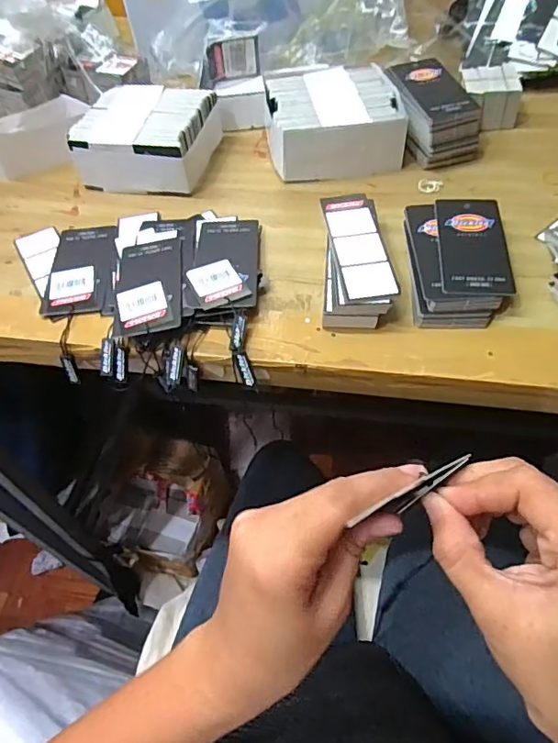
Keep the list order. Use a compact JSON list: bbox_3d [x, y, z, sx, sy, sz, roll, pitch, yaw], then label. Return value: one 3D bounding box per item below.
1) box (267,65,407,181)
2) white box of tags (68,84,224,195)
[{"bbox_3d":[0.052,-0.242,0.504,0.122,0.048,0.119,-5,54,2],"label":"box"},{"bbox_3d":[-0.126,-0.227,0.506,0.111,0.041,0.113,9,55,12],"label":"white box of tags"}]

